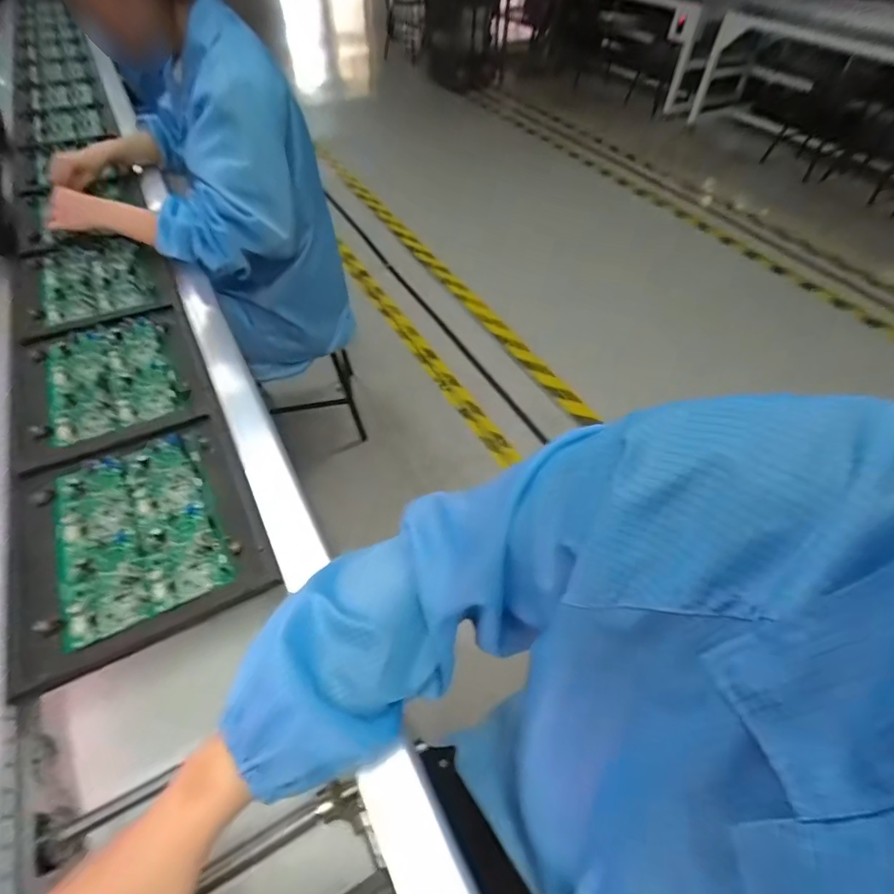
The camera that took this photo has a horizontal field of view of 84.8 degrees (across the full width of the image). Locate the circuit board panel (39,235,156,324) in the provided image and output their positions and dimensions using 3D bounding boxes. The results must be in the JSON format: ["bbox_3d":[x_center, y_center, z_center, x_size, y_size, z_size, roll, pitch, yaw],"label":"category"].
[{"bbox_3d":[-0.581,-0.281,0.807,0.154,0.011,0.220,-24,55,-18],"label":"circuit board panel"}]

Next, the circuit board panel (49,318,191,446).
[{"bbox_3d":[-0.456,-0.101,0.669,0.151,0.014,0.210,-24,55,-18],"label":"circuit board panel"}]

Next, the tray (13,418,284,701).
[{"bbox_3d":[-0.327,0.088,0.524,0.219,0.026,0.251,-23,55,-18],"label":"tray"}]

